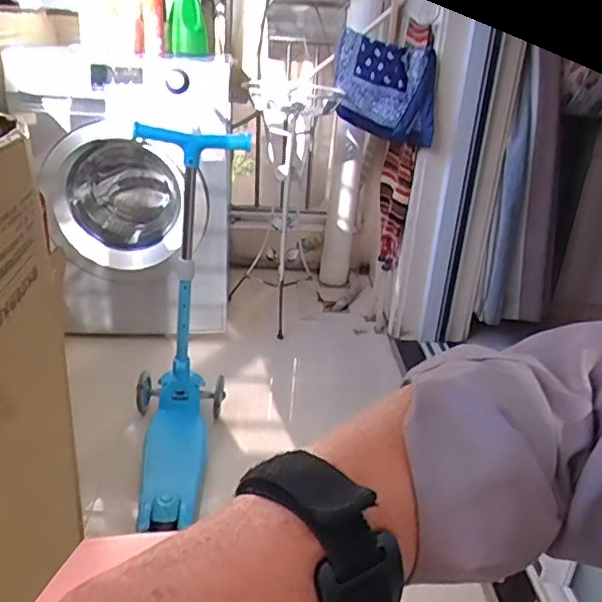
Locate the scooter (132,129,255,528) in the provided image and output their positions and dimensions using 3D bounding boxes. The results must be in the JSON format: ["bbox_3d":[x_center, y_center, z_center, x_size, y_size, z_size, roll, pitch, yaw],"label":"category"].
[{"bbox_3d":[-0.213,0.045,1.212,0.248,0.678,0.465,-2,26,-14],"label":"scooter"}]

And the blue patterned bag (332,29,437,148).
[{"bbox_3d":[0.243,-0.631,1.772,0.059,0.268,0.453,-13,30,-33],"label":"blue patterned bag"}]

